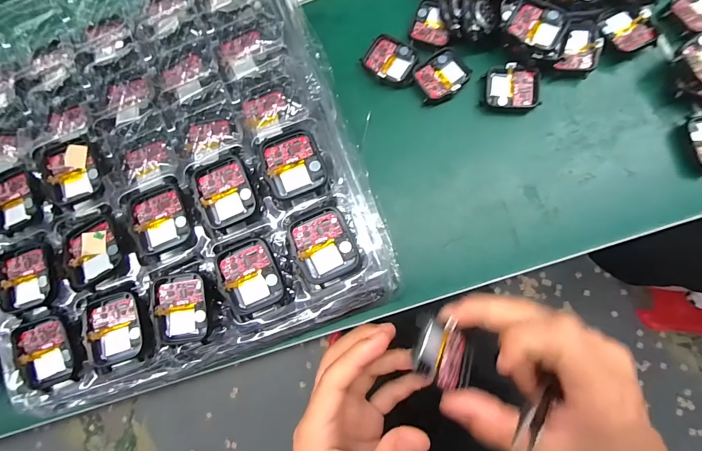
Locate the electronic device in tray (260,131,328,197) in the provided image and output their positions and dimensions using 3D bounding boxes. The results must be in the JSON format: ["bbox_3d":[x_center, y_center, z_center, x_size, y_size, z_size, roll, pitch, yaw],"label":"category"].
[{"bbox_3d":[-0.038,-0.041,0.206,0.036,0.005,0.041,-17,81,3],"label":"electronic device in tray"}]

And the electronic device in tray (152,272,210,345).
[{"bbox_3d":[-0.107,0.053,0.203,0.036,0.009,0.044,-10,81,4],"label":"electronic device in tray"}]

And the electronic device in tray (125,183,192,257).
[{"bbox_3d":[-0.127,-0.006,0.211,0.038,0.005,0.044,-23,81,2],"label":"electronic device in tray"}]

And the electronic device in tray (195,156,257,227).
[{"bbox_3d":[-0.083,-0.023,0.208,0.035,0.004,0.043,-17,81,3],"label":"electronic device in tray"}]

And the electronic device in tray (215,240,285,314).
[{"bbox_3d":[-0.064,0.032,0.202,0.035,0.012,0.043,-22,81,2],"label":"electronic device in tray"}]

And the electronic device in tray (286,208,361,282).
[{"bbox_3d":[-0.017,0.012,0.201,0.037,0.009,0.042,-21,81,2],"label":"electronic device in tray"}]

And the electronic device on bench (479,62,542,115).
[{"bbox_3d":[0.134,-0.114,0.265,0.045,0.010,0.040,5,83,6],"label":"electronic device on bench"}]

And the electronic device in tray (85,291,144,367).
[{"bbox_3d":[-0.152,0.066,0.206,0.036,0.007,0.042,-13,81,4],"label":"electronic device in tray"}]

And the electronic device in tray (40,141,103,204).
[{"bbox_3d":[-0.193,-0.037,0.219,0.035,0.007,0.041,-23,81,2],"label":"electronic device in tray"}]

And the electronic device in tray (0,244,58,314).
[{"bbox_3d":[-0.215,0.034,0.209,0.037,0.006,0.042,-16,81,3],"label":"electronic device in tray"}]

